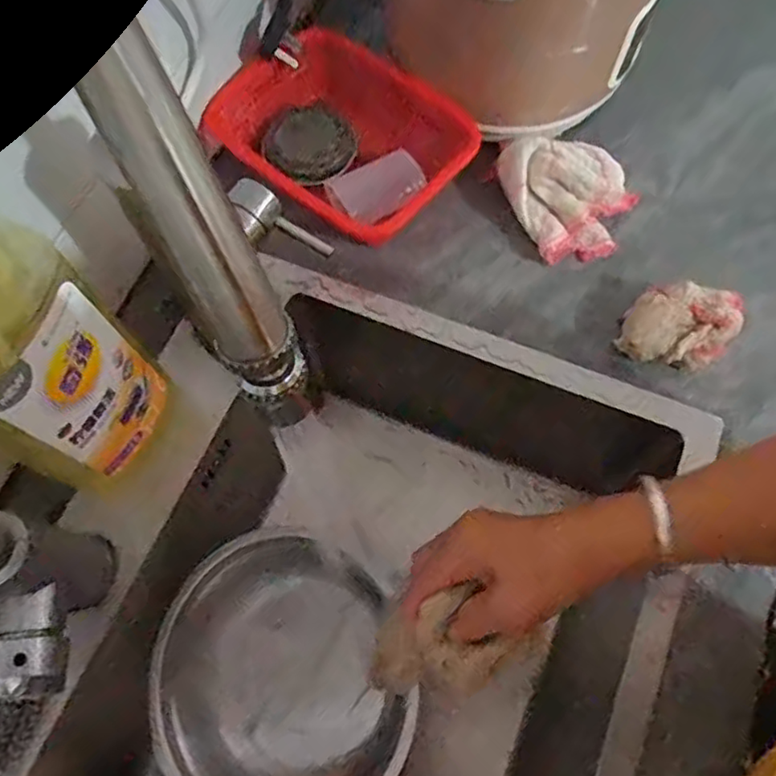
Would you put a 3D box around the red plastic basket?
[{"bbox_3d":[-0.040,-0.214,0.548,0.197,0.066,0.137,34,72,12],"label":"red plastic basket"}]

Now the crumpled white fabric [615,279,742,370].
[{"bbox_3d":[0.226,-0.047,0.496,0.084,0.049,0.058,6,69,2],"label":"crumpled white fabric"}]

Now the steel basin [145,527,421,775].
[{"bbox_3d":[-0.086,0.223,0.501,0.182,0.064,0.208,-25,71,-9],"label":"steel basin"}]

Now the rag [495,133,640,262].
[{"bbox_3d":[0.145,-0.162,0.534,0.116,0.060,0.085,23,70,9],"label":"rag"}]

